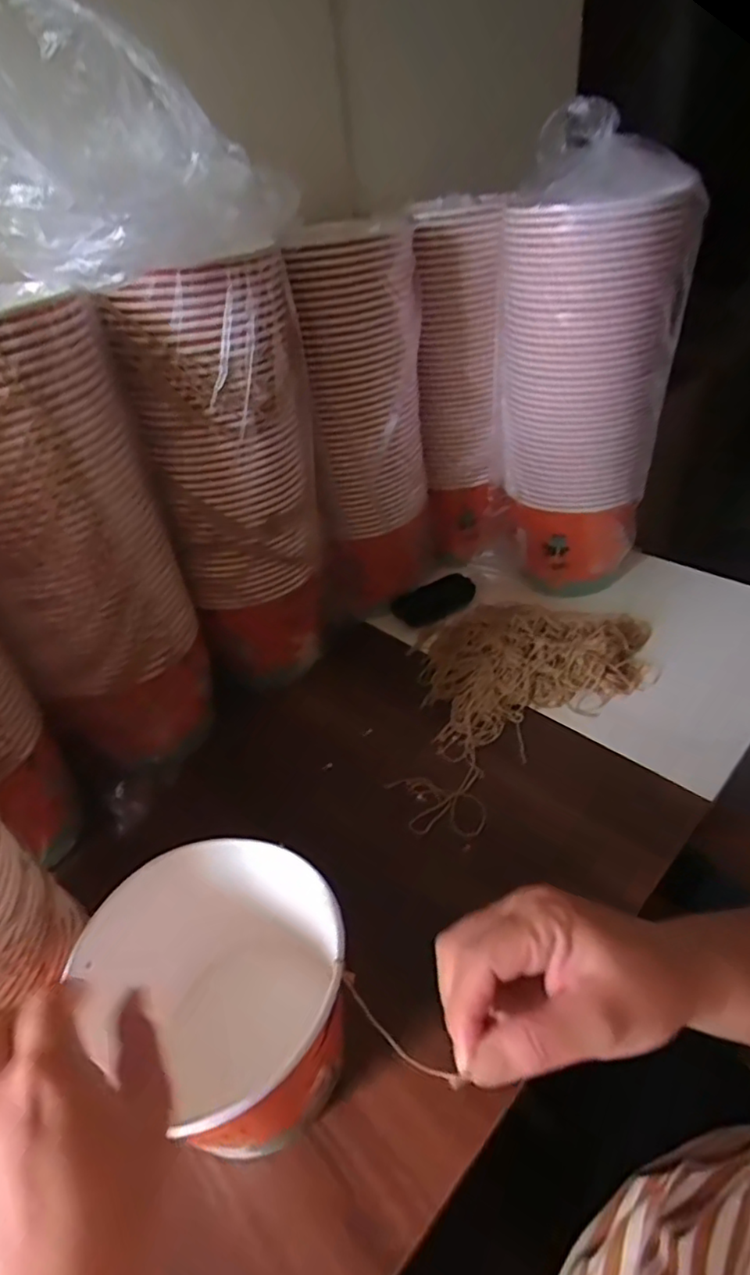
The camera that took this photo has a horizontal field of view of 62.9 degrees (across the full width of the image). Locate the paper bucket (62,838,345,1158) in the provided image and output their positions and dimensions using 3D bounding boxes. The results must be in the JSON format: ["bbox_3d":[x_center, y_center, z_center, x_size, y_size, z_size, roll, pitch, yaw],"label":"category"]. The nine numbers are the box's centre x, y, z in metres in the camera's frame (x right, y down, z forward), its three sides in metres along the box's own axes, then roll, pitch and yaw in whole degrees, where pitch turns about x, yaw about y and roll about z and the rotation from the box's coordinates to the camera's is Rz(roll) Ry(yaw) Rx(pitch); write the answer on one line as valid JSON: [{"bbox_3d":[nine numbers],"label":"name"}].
[{"bbox_3d":[-0.091,0.227,0.403,0.135,0.107,0.140,-4,40,4],"label":"paper bucket"}]

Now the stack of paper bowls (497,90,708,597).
[{"bbox_3d":[0.235,-0.294,0.705,0.173,0.461,0.163,7,42,17],"label":"stack of paper bowls"}]

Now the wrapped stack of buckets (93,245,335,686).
[{"bbox_3d":[-0.124,-0.147,0.631,0.148,0.403,0.144,-2,40,6],"label":"wrapped stack of buckets"}]

